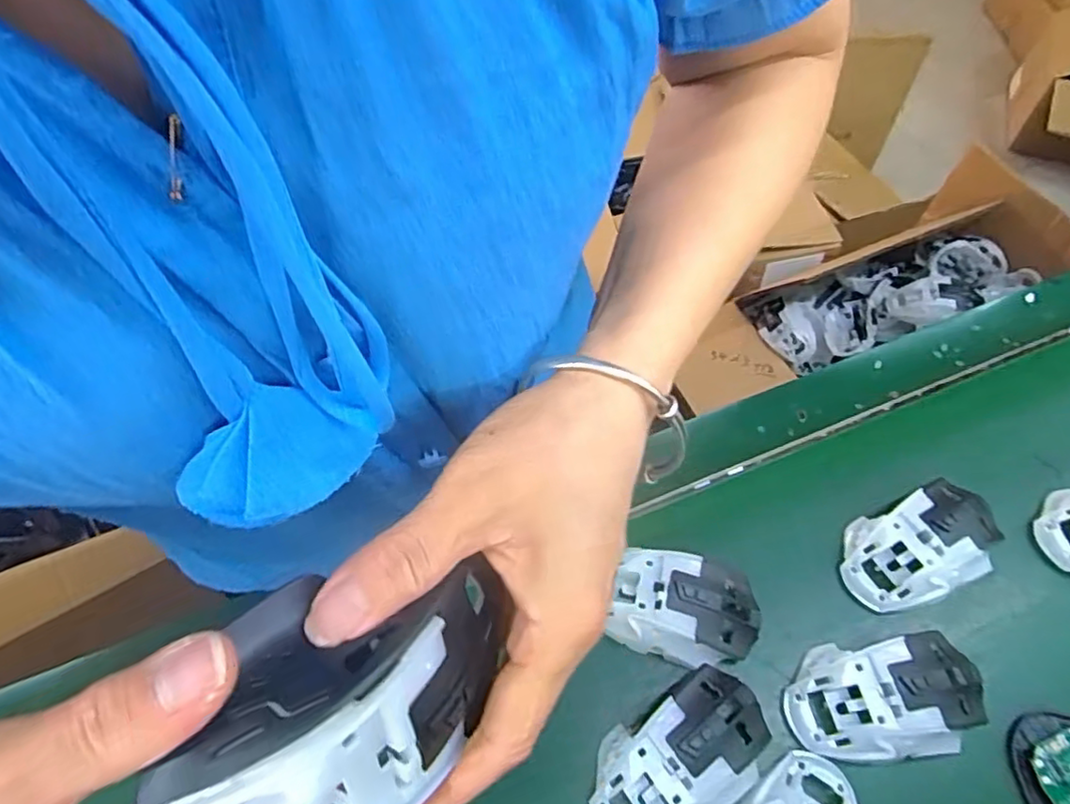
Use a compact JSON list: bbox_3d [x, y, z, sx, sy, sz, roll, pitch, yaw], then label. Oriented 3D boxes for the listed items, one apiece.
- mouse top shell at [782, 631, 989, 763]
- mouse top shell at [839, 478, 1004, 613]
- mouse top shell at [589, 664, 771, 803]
[{"bbox_3d":[0.211,0.176,0.377,0.113,0.033,0.064,-5,58,1],"label":"mouse top shell"},{"bbox_3d":[0.263,0.096,0.429,0.109,0.037,0.064,-20,59,-9],"label":"mouse top shell"},{"bbox_3d":[0.084,0.207,0.365,0.115,0.031,0.064,-28,61,-13],"label":"mouse top shell"}]

